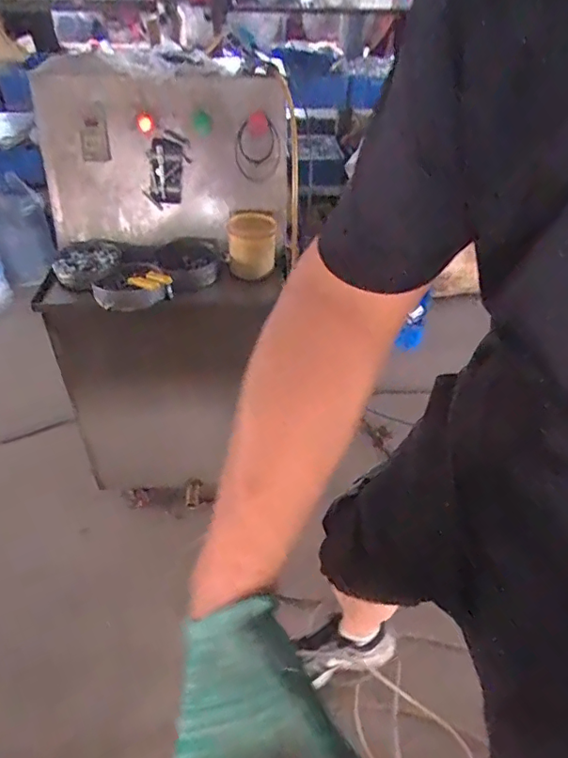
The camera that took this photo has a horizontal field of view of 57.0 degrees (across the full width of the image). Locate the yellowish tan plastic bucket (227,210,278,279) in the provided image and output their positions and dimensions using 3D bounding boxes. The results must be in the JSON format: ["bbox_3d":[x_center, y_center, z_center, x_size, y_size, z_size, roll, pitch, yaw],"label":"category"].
[{"bbox_3d":[-0.070,-0.295,1.131,0.104,0.127,0.104,-5,42,-9],"label":"yellowish tan plastic bucket"}]

